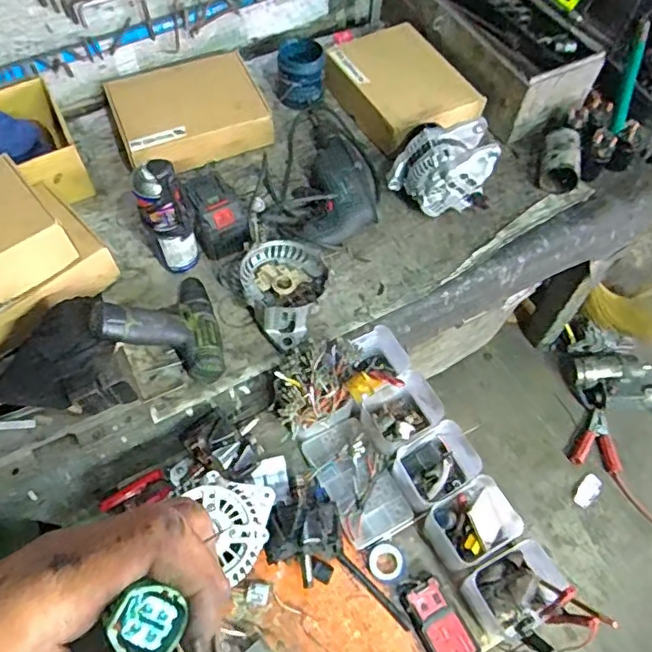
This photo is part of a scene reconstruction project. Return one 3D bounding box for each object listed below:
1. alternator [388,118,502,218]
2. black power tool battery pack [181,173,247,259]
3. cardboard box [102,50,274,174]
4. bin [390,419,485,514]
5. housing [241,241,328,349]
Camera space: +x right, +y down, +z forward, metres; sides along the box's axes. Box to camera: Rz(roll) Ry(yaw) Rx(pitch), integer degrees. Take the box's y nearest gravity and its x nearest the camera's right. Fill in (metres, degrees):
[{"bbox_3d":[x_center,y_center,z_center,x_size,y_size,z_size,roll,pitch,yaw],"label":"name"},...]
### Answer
[{"bbox_3d":[0.199,-0.275,0.981,0.160,0.130,0.130,-8,61,-6],"label":"alternator"},{"bbox_3d":[-0.181,-0.180,0.922,0.086,0.110,0.094,-19,63,-12],"label":"black power tool battery pack"},{"bbox_3d":[-0.262,-0.405,1.059,0.261,0.086,0.204,-22,63,-13],"label":"cardboard box"},{"bbox_3d":[0.156,0.207,0.812,0.110,0.082,0.090,-28,65,-16],"label":"bin"},{"bbox_3d":[-0.070,-0.063,0.878,0.135,0.053,0.168,23,62,11],"label":"housing"}]

